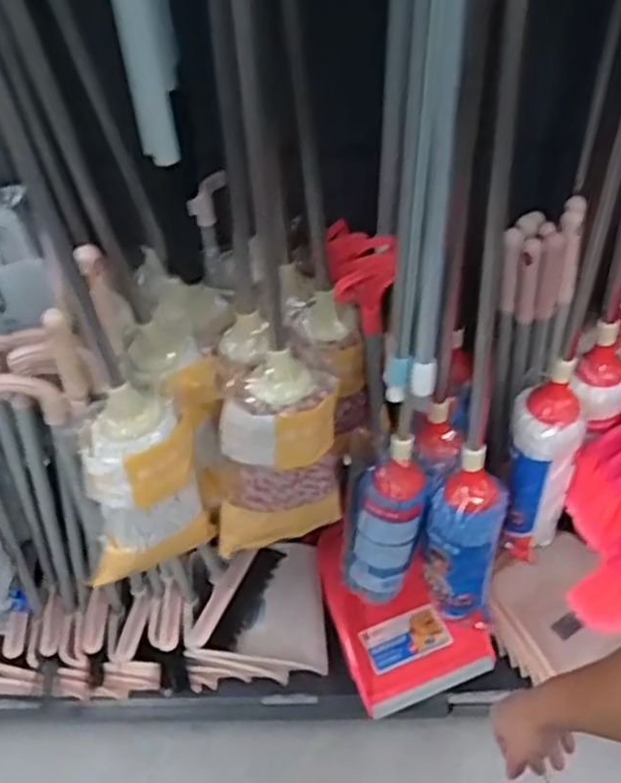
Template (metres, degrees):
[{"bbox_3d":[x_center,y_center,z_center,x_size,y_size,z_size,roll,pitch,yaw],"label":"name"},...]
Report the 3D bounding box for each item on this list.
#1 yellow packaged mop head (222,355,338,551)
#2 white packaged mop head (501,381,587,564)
[{"bbox_3d":[-0.052,0.079,0.991,0.180,0.298,0.116,-8,48,-3],"label":"yellow packaged mop head"},{"bbox_3d":[0.353,0.121,1.117,0.102,0.319,0.130,6,49,9],"label":"white packaged mop head"}]

